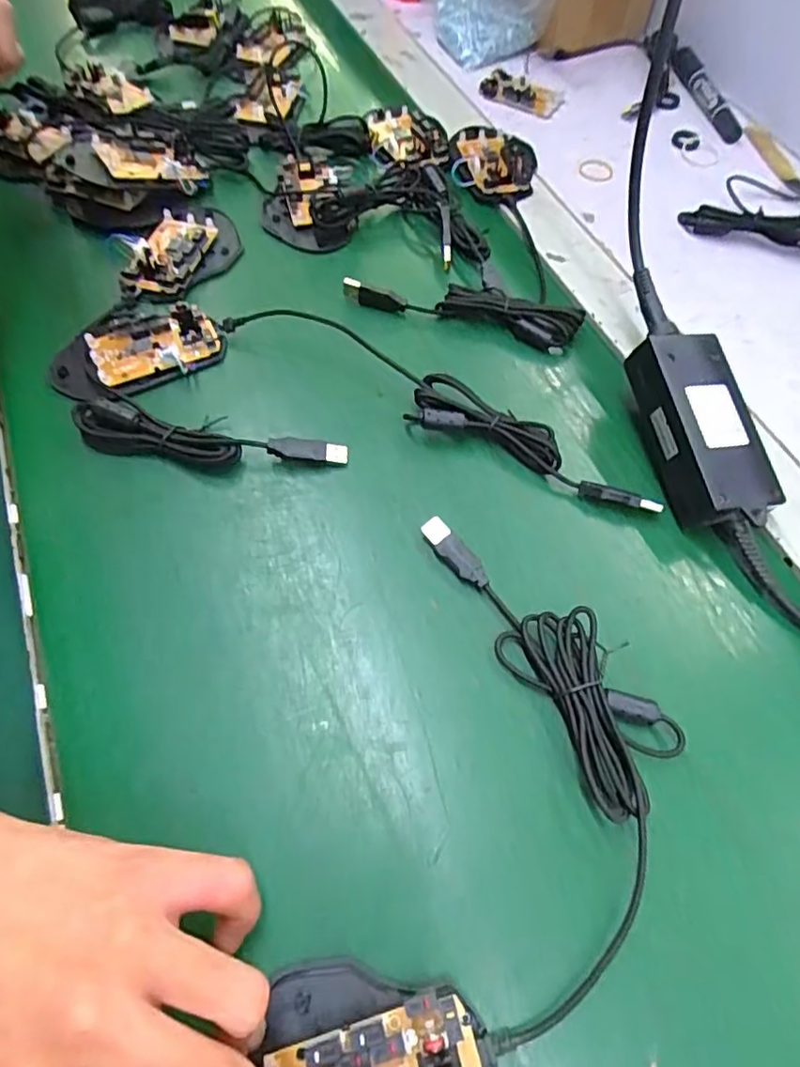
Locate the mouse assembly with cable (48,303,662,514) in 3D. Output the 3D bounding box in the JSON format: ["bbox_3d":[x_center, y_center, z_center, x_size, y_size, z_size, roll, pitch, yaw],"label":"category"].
[{"bbox_3d":[-0.038,-0.099,0.397,0.401,0.028,0.093,13,62,7],"label":"mouse assembly with cable"}]

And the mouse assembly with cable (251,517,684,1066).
[{"bbox_3d":[0.031,0.136,0.263,0.143,0.019,0.279,21,63,11],"label":"mouse assembly with cable"}]

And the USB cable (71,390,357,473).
[{"bbox_3d":[-0.120,-0.058,0.374,0.170,0.017,0.036,10,61,5],"label":"USB cable"}]

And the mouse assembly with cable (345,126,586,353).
[{"bbox_3d":[0.082,-0.249,0.489,0.174,0.029,0.234,19,63,10],"label":"mouse assembly with cable"}]

